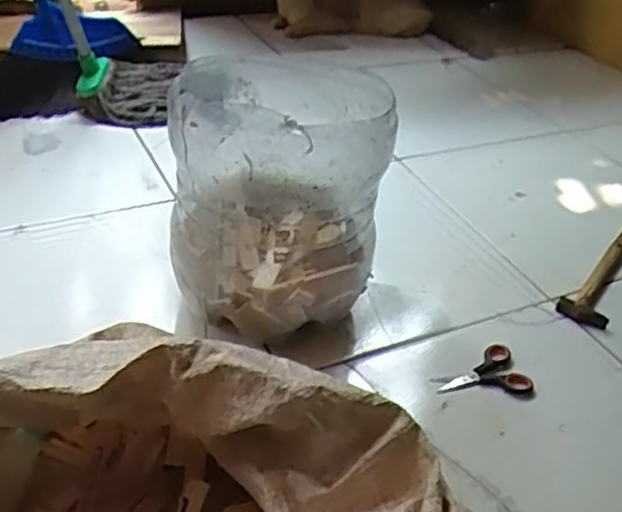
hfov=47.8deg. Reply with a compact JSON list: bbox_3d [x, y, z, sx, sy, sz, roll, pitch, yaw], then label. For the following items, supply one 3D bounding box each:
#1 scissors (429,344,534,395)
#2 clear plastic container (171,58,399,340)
[{"bbox_3d":[0.200,0.143,0.826,0.114,0.015,0.071,-11,40,-22],"label":"scissors"},{"bbox_3d":[-0.035,-0.086,0.832,0.229,0.263,0.256,6,36,0],"label":"clear plastic container"}]

